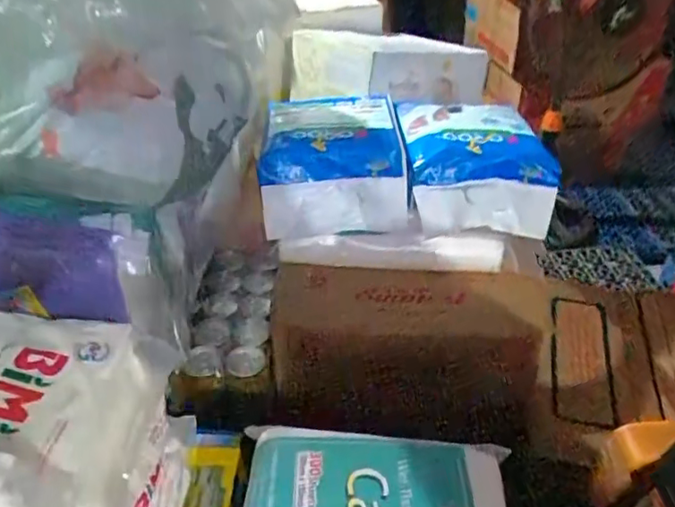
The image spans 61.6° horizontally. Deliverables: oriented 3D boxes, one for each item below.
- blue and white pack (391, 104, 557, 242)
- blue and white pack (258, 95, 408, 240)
[{"bbox_3d":[0.173,-0.120,0.737,0.179,0.095,0.205,-2,35,-1],"label":"blue and white pack"},{"bbox_3d":[-0.008,-0.123,0.747,0.171,0.110,0.216,-3,35,-3],"label":"blue and white pack"}]

